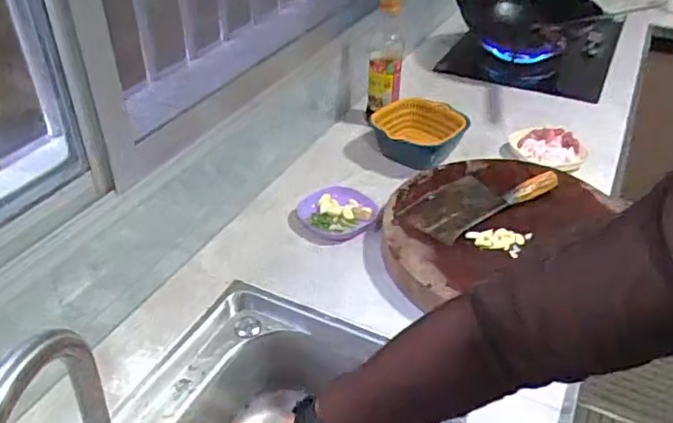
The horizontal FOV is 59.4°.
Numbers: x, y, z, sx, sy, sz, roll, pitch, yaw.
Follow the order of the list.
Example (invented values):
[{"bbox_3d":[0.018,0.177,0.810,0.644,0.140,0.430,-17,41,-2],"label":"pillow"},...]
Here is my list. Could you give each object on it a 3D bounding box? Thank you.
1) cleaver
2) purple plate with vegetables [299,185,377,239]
[{"bbox_3d":[0.229,-0.029,0.955,0.259,0.030,0.117,-20,42,-27],"label":"cleaver"},{"bbox_3d":[0.008,0.003,1.009,0.120,0.034,0.118,1,36,-1],"label":"purple plate with vegetables"}]

